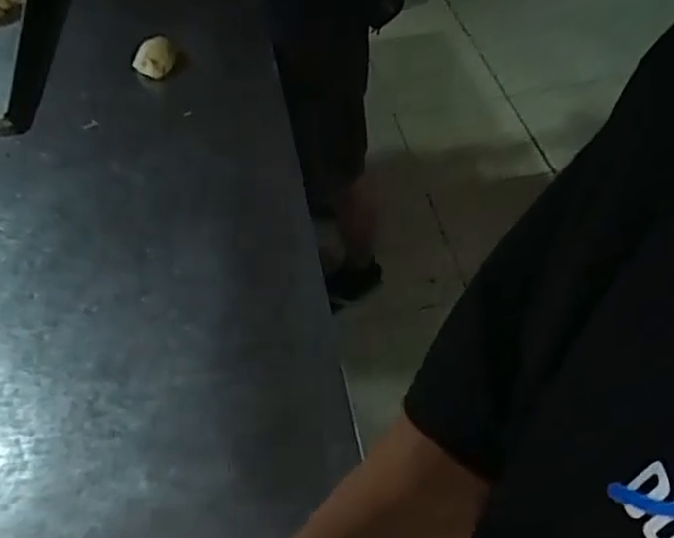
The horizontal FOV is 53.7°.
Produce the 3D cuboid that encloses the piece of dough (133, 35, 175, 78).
[{"bbox_3d":[-0.280,-0.324,1.026,0.064,0.042,0.049,-21,53,-13],"label":"piece of dough"}]

